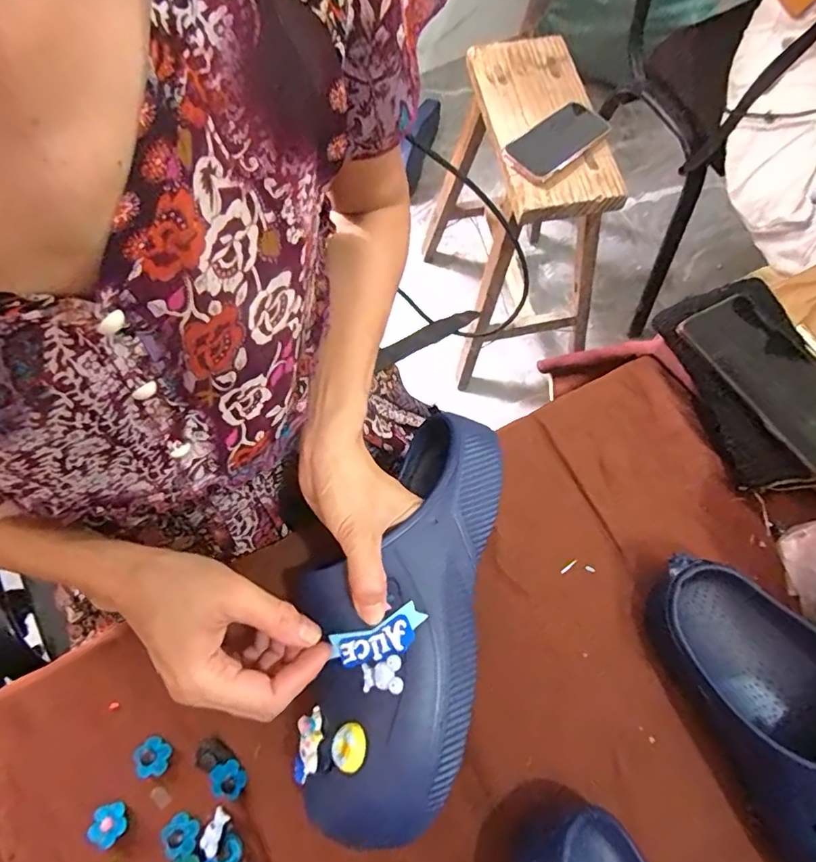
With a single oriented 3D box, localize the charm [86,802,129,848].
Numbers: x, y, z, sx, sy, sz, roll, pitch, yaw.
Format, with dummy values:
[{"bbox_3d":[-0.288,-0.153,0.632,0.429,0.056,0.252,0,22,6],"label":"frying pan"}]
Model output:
[{"bbox_3d":[-0.209,0.274,0.355,0.023,0.011,0.024,0,69,1],"label":"charm"}]

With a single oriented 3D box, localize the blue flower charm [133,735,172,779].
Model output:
[{"bbox_3d":[-0.185,0.236,0.369,0.024,0.006,0.024,0,69,1],"label":"blue flower charm"}]

